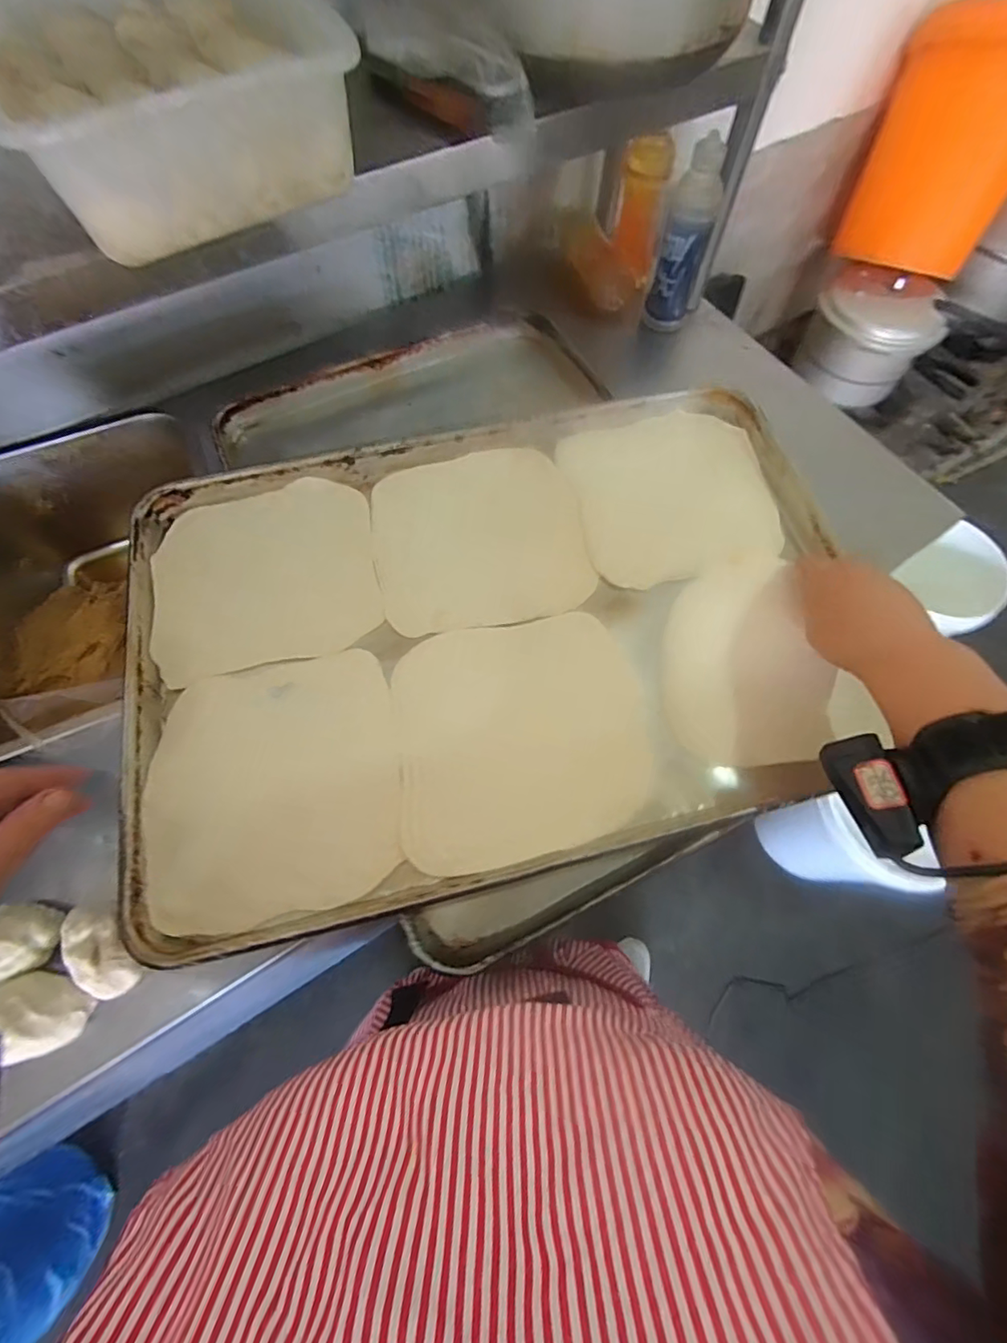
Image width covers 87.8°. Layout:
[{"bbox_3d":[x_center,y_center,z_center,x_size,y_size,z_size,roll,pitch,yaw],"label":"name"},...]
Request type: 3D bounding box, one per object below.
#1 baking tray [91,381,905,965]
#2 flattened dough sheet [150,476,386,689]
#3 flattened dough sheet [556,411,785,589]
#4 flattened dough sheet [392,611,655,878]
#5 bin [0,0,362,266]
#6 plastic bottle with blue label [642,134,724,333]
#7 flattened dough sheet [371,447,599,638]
[{"bbox_3d":[-0.006,-0.042,0.445,0.577,0.036,0.392,-12,67,-5],"label":"baking tray"},{"bbox_3d":[-0.212,-0.089,0.467,0.186,0.014,0.177,-14,67,-6],"label":"flattened dough sheet"},{"bbox_3d":[0.160,-0.171,0.497,0.182,0.012,0.173,-12,73,-5],"label":"flattened dough sheet"},{"bbox_3d":[0.015,0.048,0.413,0.190,0.012,0.187,-8,67,-4],"label":"flattened dough sheet"},{"bbox_3d":[-0.293,-0.509,0.457,0.276,0.080,0.305,-37,71,-14],"label":"bin"},{"bbox_3d":[0.263,-0.619,0.765,0.070,0.214,0.053,17,68,7],"label":"plastic bottle with blue label"},{"bbox_3d":[-0.022,-0.124,0.481,0.187,0.014,0.179,-10,67,-4],"label":"flattened dough sheet"}]

